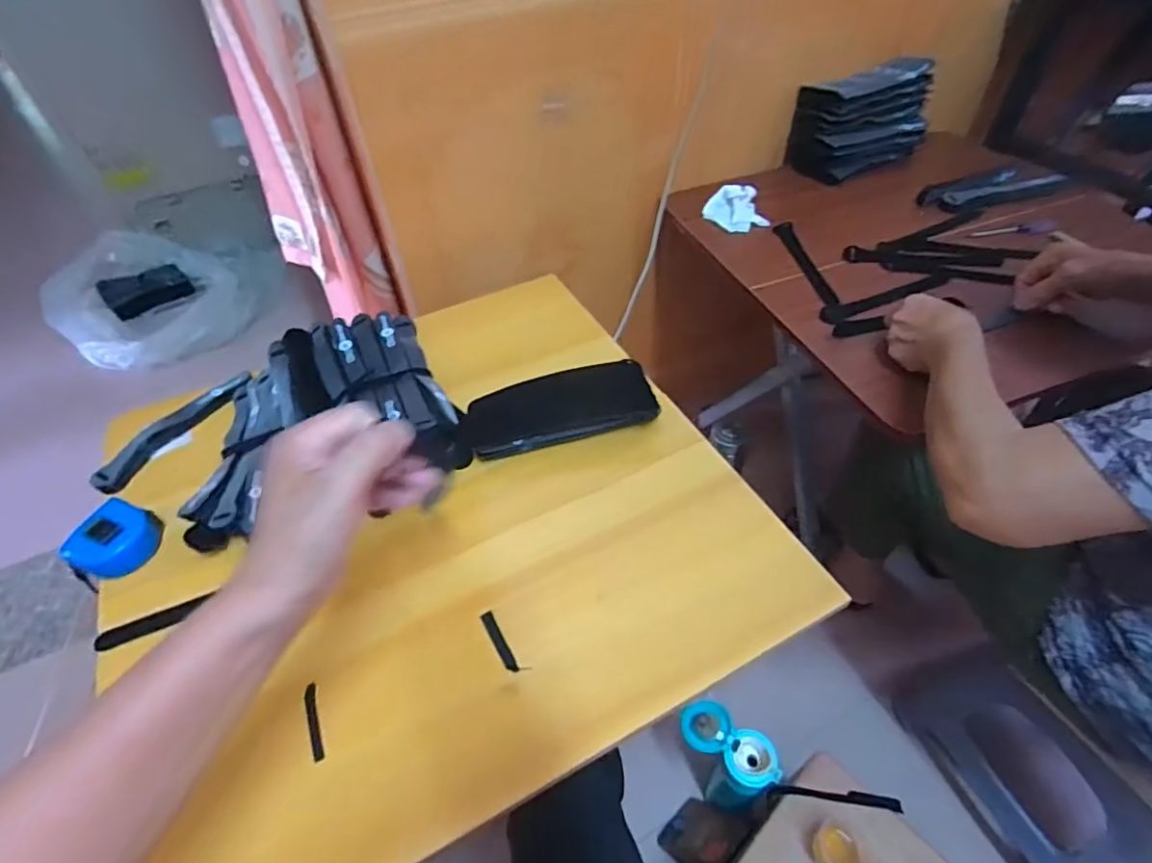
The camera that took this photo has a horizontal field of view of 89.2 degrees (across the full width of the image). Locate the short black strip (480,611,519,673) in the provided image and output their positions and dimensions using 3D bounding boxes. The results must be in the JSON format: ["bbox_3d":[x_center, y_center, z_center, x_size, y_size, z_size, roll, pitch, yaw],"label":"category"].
[{"bbox_3d":[-0.066,0.179,0.498,0.010,0.004,0.057,-17,52,-26],"label":"short black strip"}]

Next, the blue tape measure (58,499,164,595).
[{"bbox_3d":[-0.446,0.108,0.566,0.059,0.046,0.076,21,53,20],"label":"blue tape measure"}]

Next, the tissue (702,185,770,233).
[{"bbox_3d":[0.237,-0.334,0.871,0.066,0.035,0.095,-21,51,-14],"label":"tissue"}]

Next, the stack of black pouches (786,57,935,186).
[{"bbox_3d":[0.458,-0.505,0.943,0.207,0.121,0.122,-25,52,-18],"label":"stack of black pouches"}]

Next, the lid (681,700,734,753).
[{"bbox_3d":[0.161,0.363,0.721,0.060,0.012,0.056,-14,54,20],"label":"lid"}]

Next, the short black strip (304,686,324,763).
[{"bbox_3d":[-0.207,0.228,0.461,0.008,0.004,0.059,-19,51,-13],"label":"short black strip"}]

